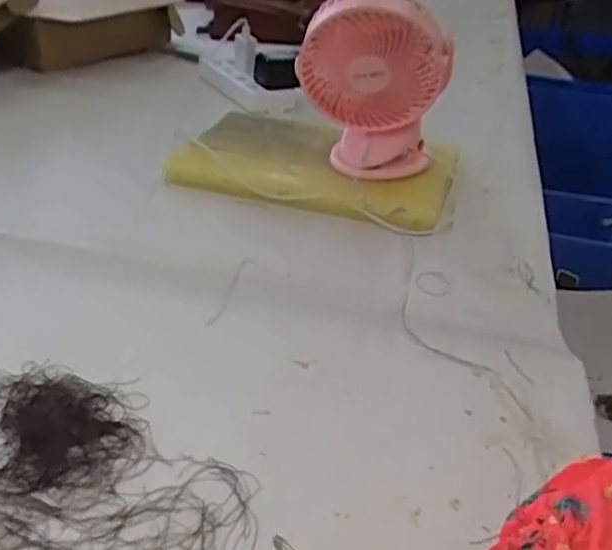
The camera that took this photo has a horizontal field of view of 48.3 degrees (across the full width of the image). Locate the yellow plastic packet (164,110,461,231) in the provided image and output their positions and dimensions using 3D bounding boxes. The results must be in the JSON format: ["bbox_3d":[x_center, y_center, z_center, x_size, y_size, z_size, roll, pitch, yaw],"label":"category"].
[{"bbox_3d":[0.012,-0.123,0.741,0.280,0.046,0.159,17,35,18],"label":"yellow plastic packet"}]

